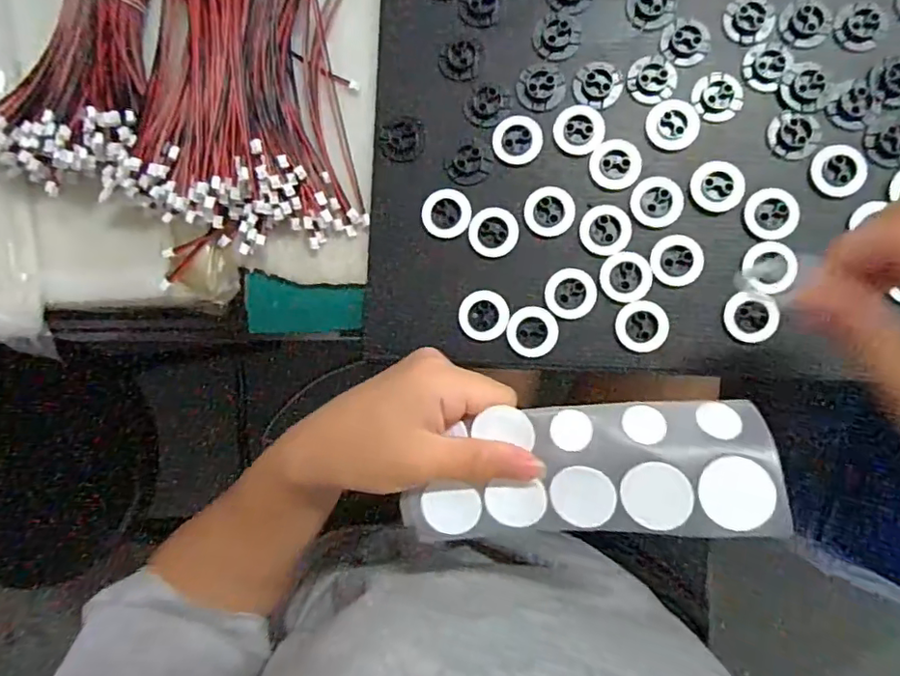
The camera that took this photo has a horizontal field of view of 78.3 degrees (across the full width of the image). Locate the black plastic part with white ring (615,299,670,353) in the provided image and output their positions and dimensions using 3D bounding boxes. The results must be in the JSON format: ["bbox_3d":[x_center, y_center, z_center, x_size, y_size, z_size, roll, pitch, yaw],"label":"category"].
[{"bbox_3d":[0.108,-0.007,0.309,0.028,0.004,0.028,0,86,6],"label":"black plastic part with white ring"}]

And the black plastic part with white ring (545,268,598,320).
[{"bbox_3d":[0.069,-0.025,0.313,0.028,0.004,0.027,0,86,6],"label":"black plastic part with white ring"}]

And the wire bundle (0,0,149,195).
[{"bbox_3d":[-0.227,-0.212,0.338,0.107,0.033,0.224,11,87,7],"label":"wire bundle"}]

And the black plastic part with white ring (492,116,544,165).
[{"bbox_3d":[0.040,-0.116,0.322,0.028,0.004,0.029,0,86,6],"label":"black plastic part with white ring"}]

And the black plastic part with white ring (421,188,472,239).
[{"bbox_3d":[-0.002,-0.073,0.325,0.028,0.004,0.028,0,86,6],"label":"black plastic part with white ring"}]

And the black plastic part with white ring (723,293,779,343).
[{"bbox_3d":[0.165,-0.011,0.302,0.027,0.004,0.026,10,87,7],"label":"black plastic part with white ring"}]

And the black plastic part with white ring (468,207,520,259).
[{"bbox_3d":[0.025,-0.061,0.320,0.028,0.004,0.028,0,86,6],"label":"black plastic part with white ring"}]

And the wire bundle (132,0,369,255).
[{"bbox_3d":[-0.121,-0.165,0.333,0.128,0.033,0.217,-1,86,6],"label":"wire bundle"}]

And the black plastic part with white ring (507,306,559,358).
[{"bbox_3d":[0.047,-0.004,0.315,0.028,0.004,0.028,0,86,6],"label":"black plastic part with white ring"}]

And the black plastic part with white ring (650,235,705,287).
[{"bbox_3d":[0.127,-0.044,0.308,0.029,0.004,0.028,0,86,6],"label":"black plastic part with white ring"}]

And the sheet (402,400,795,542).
[{"bbox_3d":[0.057,0.060,0.249,0.161,0.017,0.058,-8,87,18],"label":"sheet"}]

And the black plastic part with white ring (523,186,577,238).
[{"bbox_3d":[0.057,-0.073,0.316,0.028,0.004,0.028,0,86,6],"label":"black plastic part with white ring"}]

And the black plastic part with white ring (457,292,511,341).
[{"bbox_3d":[0.019,-0.013,0.320,0.028,0.004,0.028,0,86,6],"label":"black plastic part with white ring"}]

